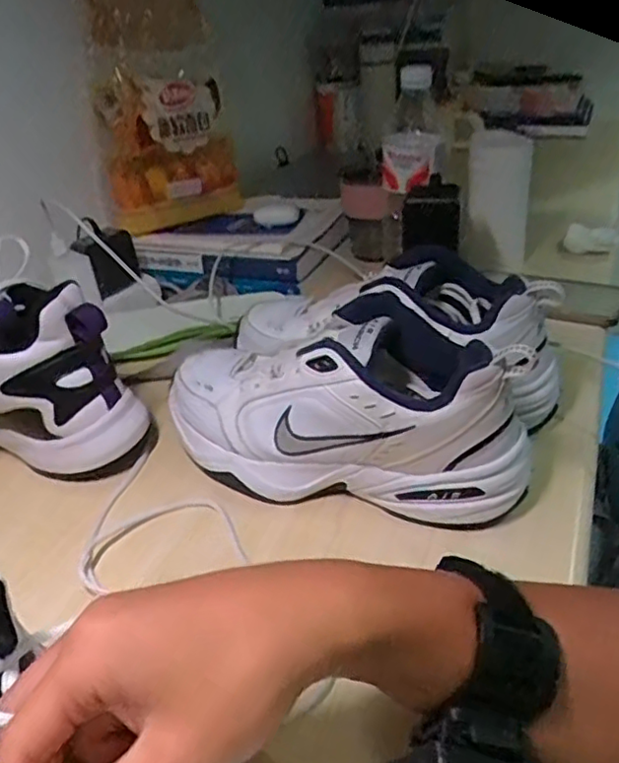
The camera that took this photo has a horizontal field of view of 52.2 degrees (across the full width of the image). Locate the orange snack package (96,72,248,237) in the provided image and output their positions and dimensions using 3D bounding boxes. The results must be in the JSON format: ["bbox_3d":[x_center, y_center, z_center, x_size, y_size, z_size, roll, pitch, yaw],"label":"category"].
[{"bbox_3d":[-0.164,-0.292,0.783,0.175,0.187,0.065,-18,18,-26],"label":"orange snack package"}]

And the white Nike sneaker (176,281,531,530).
[{"bbox_3d":[0.018,0.011,0.447,0.261,0.105,0.103,5,34,17],"label":"white Nike sneaker"}]

